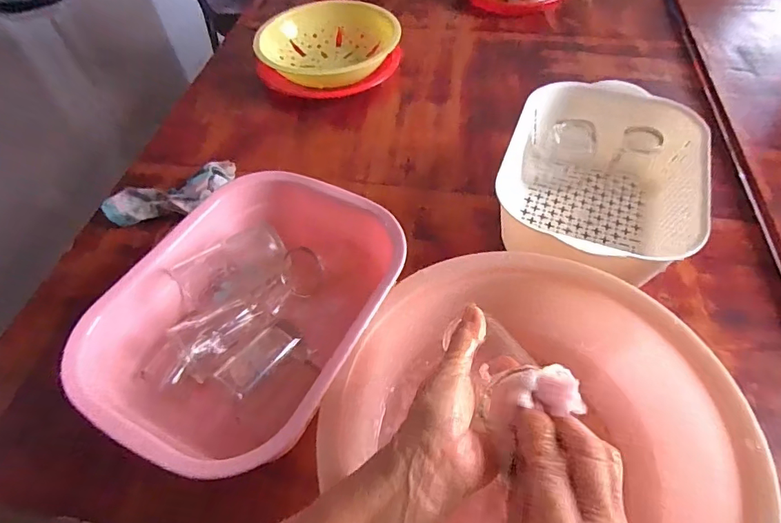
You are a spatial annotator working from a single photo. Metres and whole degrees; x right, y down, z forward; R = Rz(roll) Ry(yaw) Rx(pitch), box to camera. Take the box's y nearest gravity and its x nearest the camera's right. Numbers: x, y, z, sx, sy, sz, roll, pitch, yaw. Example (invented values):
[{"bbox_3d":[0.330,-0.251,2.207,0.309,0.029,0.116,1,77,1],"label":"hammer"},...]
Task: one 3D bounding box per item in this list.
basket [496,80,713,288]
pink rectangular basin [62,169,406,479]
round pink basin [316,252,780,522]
[{"bbox_3d":[0.259,-0.093,0.570,0.224,0.102,0.273,17,56,15],"label":"basket"},{"bbox_3d":[-0.133,0.062,0.472,0.237,0.123,0.293,22,58,19],"label":"pink rectangular basin"},{"bbox_3d":[0.120,0.156,0.390,0.307,0.112,0.312,-2,53,2],"label":"round pink basin"}]

